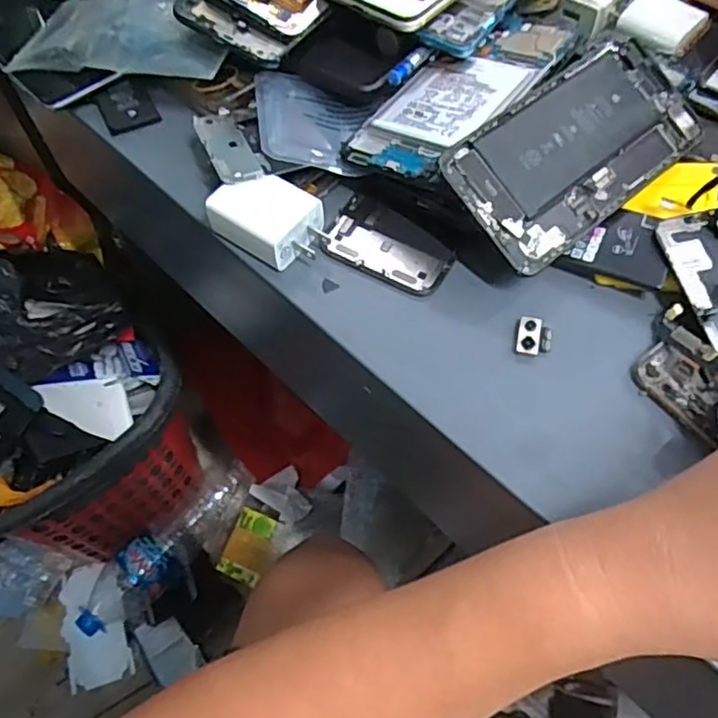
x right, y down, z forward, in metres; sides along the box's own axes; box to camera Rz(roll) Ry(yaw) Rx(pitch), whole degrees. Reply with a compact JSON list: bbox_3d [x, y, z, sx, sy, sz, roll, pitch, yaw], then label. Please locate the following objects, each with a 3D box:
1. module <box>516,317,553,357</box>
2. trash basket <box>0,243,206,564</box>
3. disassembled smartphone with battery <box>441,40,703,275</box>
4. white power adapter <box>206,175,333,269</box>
[{"bbox_3d":[0.088,-0.011,0.323,0.017,0.006,0.019,12,62,9],"label":"module"},{"bbox_3d":[-0.406,0.076,0.832,0.314,0.382,0.324,-40,67,-19],"label":"trash basket"},{"bbox_3d":[0.117,-0.113,0.344,0.153,0.004,0.076,-39,90,-18],"label":"disassembled smartphone with battery"},{"bbox_3d":[-0.048,-0.075,0.349,0.058,0.022,0.042,30,66,17],"label":"white power adapter"}]

